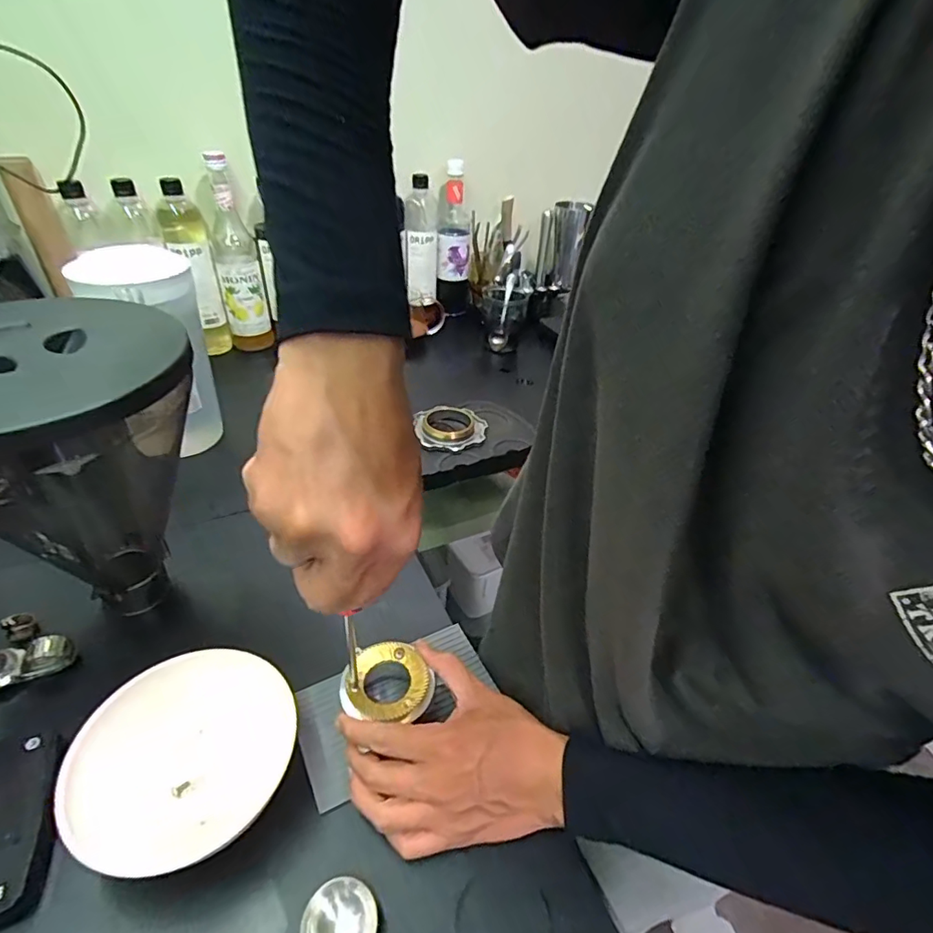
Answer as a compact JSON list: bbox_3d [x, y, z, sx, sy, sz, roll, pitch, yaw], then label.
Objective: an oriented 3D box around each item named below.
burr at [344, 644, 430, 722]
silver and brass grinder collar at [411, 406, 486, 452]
[{"bbox_3d":[-0.060,0.167,0.404,0.063,0.011,0.055,10,38,8],"label":"burr"},{"bbox_3d":[-0.023,-0.063,0.774,0.105,0.023,0.109,2,38,-2],"label":"silver and brass grinder collar"}]

